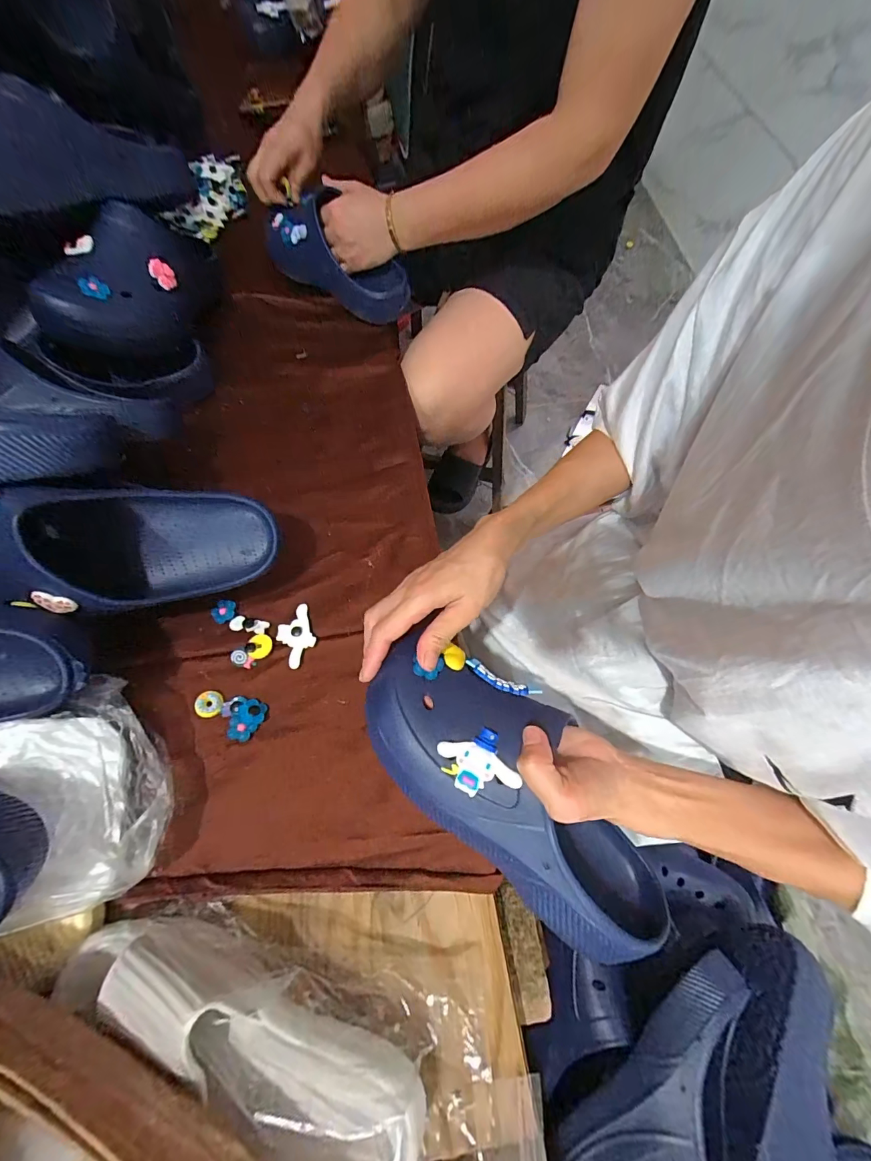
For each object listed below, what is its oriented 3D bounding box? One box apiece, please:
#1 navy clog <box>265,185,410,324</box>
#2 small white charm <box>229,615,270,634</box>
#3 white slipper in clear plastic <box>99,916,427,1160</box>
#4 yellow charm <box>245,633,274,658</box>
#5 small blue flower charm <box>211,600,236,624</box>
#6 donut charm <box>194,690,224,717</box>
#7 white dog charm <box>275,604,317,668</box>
[{"bbox_3d":[-0.141,-0.442,0.567,0.245,0.091,0.064,38,36,8],"label":"navy clog"},{"bbox_3d":[-0.190,0.045,0.422,0.039,0.006,0.016,11,69,3],"label":"small white charm"},{"bbox_3d":[-0.117,0.302,0.278,0.238,0.089,0.074,29,72,12],"label":"white slipper in clear plastic"},{"bbox_3d":[-0.174,0.065,0.410,0.021,0.006,0.024,33,72,11],"label":"yellow charm"},{"bbox_3d":[-0.217,0.032,0.424,0.023,0.004,0.023,2,91,1],"label":"small blue flower charm"},{"bbox_3d":[-0.214,0.116,0.393,0.024,0.006,0.024,0,69,-1],"label":"donut charm"},{"bbox_3d":[-0.139,0.055,0.415,0.035,0.009,0.058,-22,71,-9],"label":"white dog charm"}]

